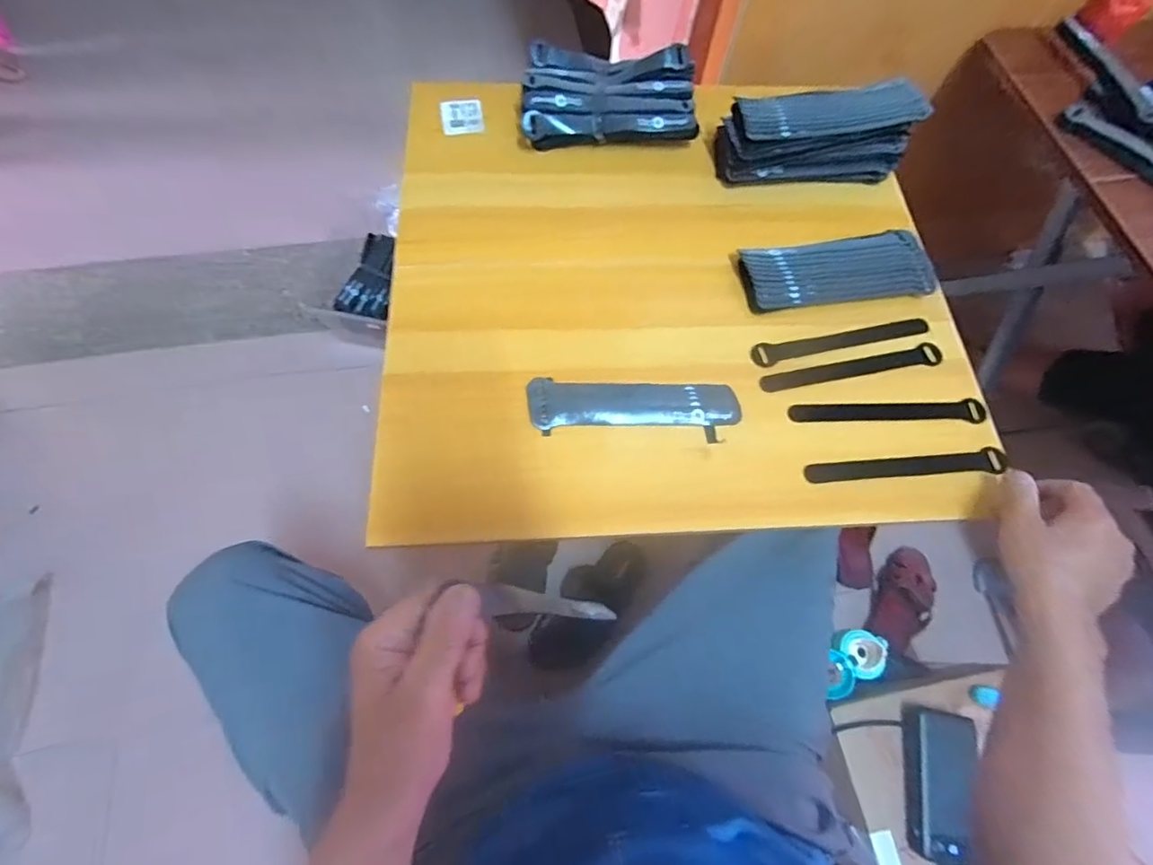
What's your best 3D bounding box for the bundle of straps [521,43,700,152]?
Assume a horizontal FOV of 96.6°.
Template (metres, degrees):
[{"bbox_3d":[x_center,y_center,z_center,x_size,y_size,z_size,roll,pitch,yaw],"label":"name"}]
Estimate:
[{"bbox_3d":[0.040,-0.404,0.616,0.204,0.059,0.135,3,68,-2],"label":"bundle of straps"}]

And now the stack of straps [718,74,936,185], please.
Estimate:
[{"bbox_3d":[0.270,-0.344,0.587,0.200,0.088,0.075,-3,68,-4],"label":"stack of straps"}]

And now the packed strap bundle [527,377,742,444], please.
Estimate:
[{"bbox_3d":[0.056,-0.025,0.495,0.200,0.009,0.056,3,68,-2],"label":"packed strap bundle"}]

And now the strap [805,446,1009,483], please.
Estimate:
[{"bbox_3d":[0.312,0.033,0.489,0.194,0.006,0.022,-5,61,-4],"label":"strap"}]

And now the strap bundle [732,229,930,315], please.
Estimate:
[{"bbox_3d":[0.278,-0.175,0.556,0.198,0.024,0.073,-8,69,-6],"label":"strap bundle"}]

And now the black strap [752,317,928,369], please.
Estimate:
[{"bbox_3d":[0.274,-0.097,0.535,0.191,0.005,0.026,-13,69,-8],"label":"black strap"}]

